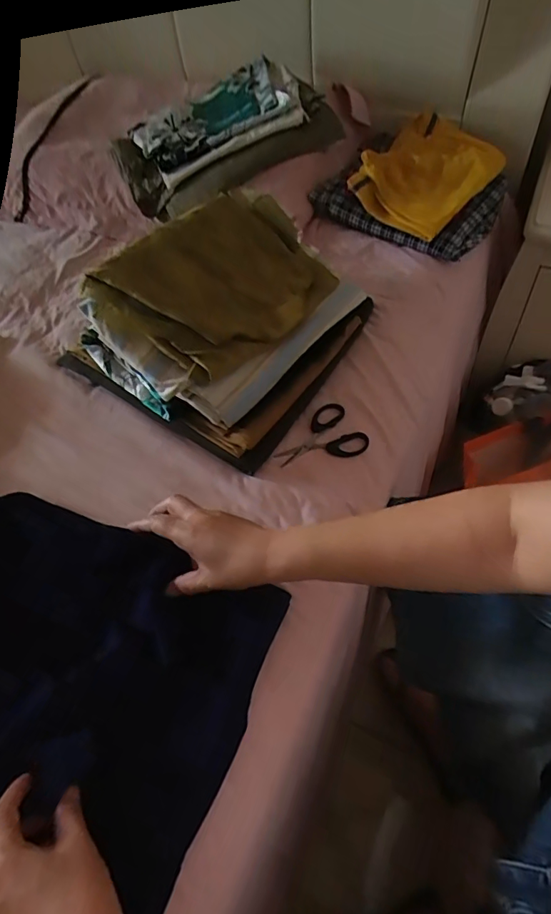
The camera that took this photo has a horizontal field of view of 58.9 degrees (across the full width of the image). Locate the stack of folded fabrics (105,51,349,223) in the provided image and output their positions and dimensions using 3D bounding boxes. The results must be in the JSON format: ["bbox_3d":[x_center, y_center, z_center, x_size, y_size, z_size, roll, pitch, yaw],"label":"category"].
[{"bbox_3d":[-0.077,-0.480,0.728,0.318,0.121,0.164,-30,55,-17],"label":"stack of folded fabrics"}]

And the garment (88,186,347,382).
[{"bbox_3d":[-0.055,-0.195,0.531,0.175,0.031,0.238,42,64,3],"label":"garment"}]

